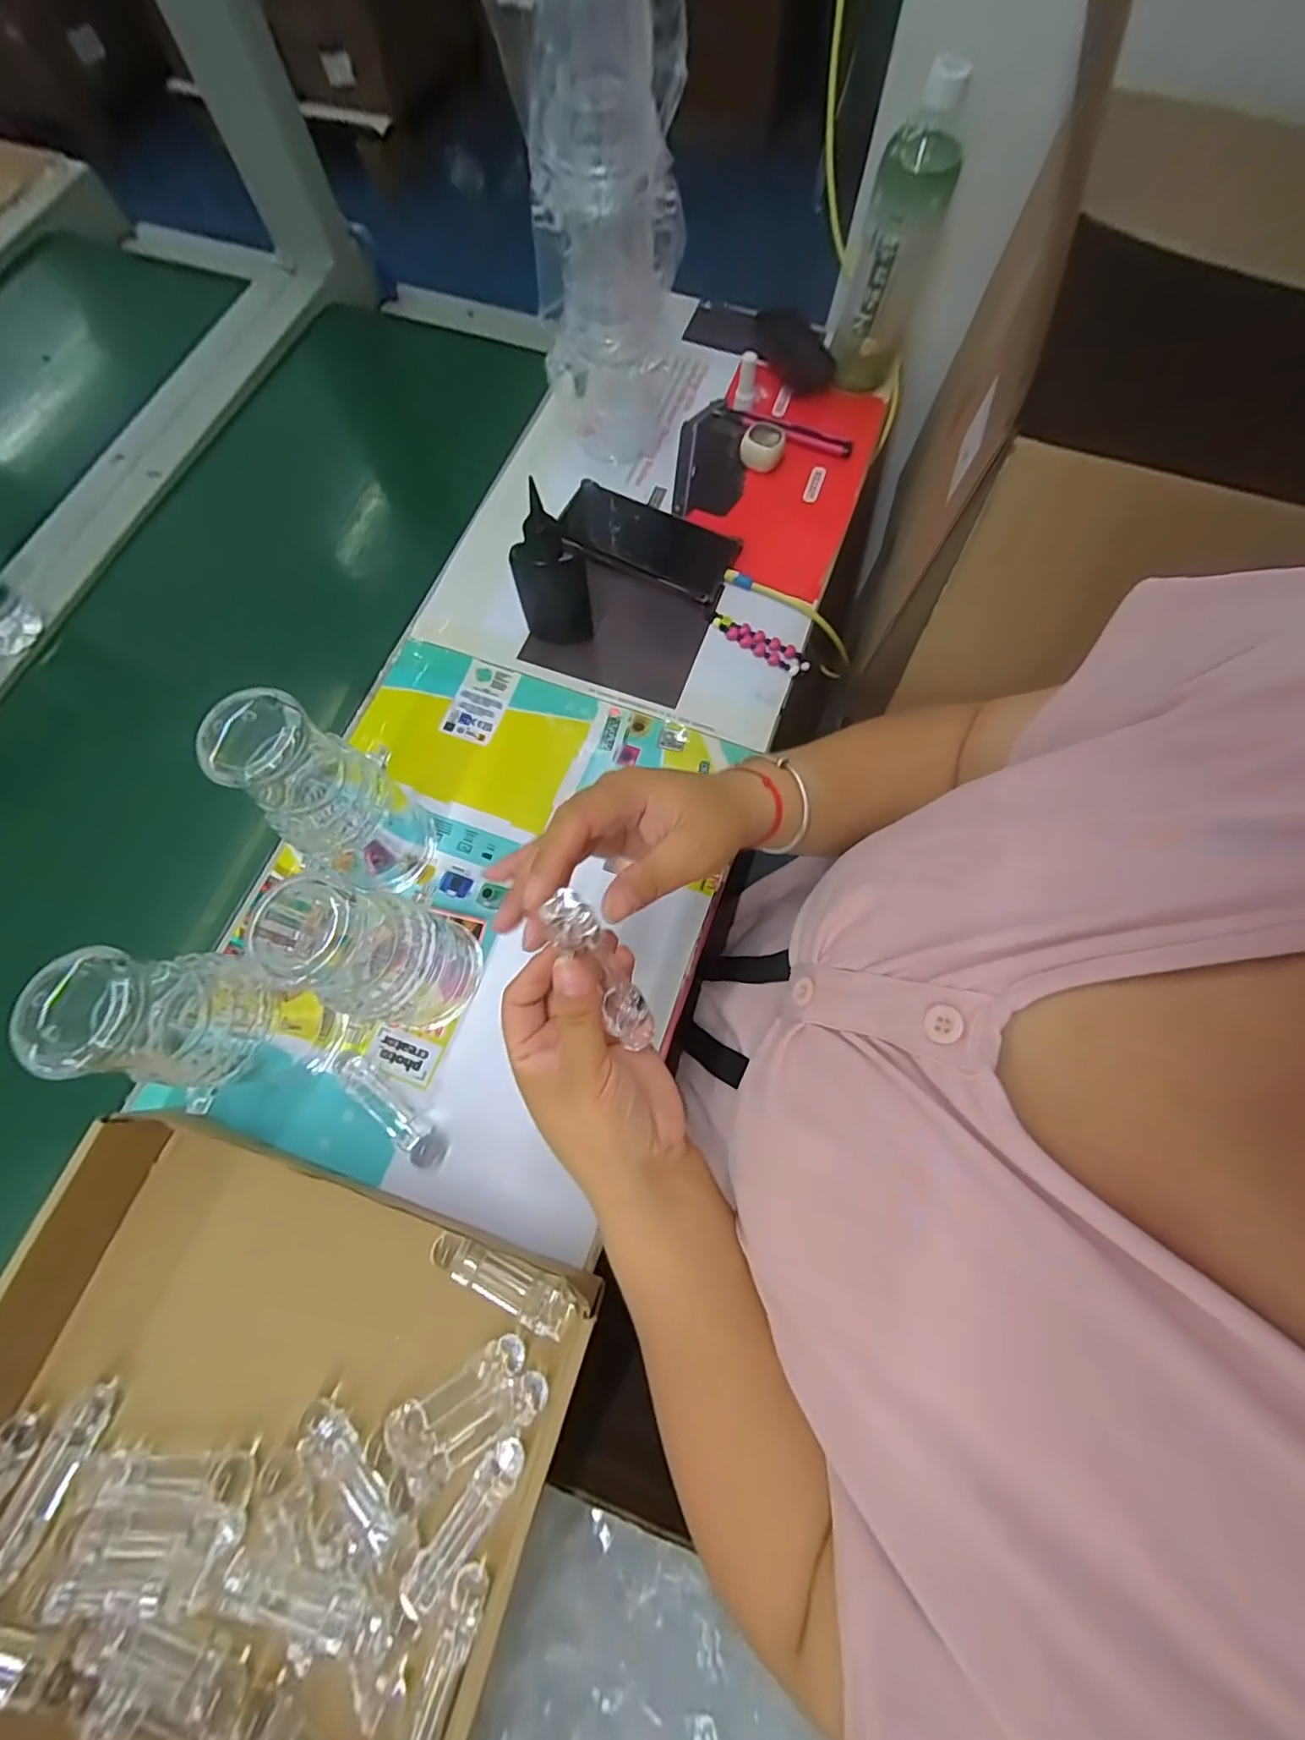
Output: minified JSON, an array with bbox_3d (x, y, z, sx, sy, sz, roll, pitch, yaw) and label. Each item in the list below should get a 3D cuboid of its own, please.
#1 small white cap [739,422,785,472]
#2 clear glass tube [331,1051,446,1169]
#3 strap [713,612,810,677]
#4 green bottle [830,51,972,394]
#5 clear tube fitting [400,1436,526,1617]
[{"bbox_3d":[0.106,-0.411,0.559,0.039,0.032,0.036,0,73,0],"label":"small white cap"},{"bbox_3d":[-0.179,0.159,0.390,0.098,0.018,0.019,41,77,11],"label":"clear glass tube"},{"bbox_3d":[0.092,-0.198,0.505,0.094,0.011,0.022,29,75,8],"label":"strap"},{"bbox_3d":[0.212,-0.542,0.507,0.065,0.190,0.068,16,73,4],"label":"green bottle"},{"bbox_3d":[-0.101,0.357,0.318,0.022,0.018,0.080,36,76,10],"label":"clear tube fitting"}]

